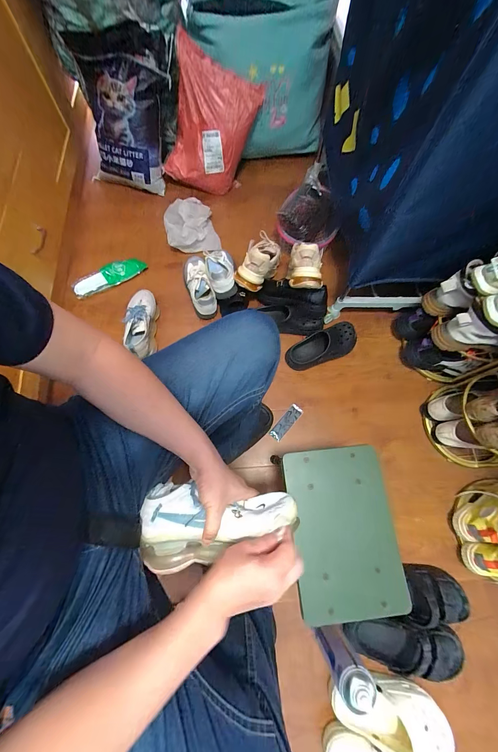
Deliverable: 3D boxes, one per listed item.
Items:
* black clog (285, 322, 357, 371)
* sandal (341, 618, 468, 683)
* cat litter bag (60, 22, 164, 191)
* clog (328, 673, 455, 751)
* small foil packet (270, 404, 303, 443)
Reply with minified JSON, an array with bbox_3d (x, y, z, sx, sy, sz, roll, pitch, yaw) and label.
[{"bbox_3d":[0.251,-0.101,0.918,0.257,0.071,0.099,-21,72,-9],"label":"black clog"},{"bbox_3d":[0.373,0.636,0.654,0.275,0.096,0.108,14,70,3],"label":"sandal"},{"bbox_3d":[-0.446,-0.930,0.993,0.317,0.427,0.131,21,33,8],"label":"cat litter bag"},{"bbox_3d":[0.313,0.747,0.620,0.241,0.083,0.103,15,70,4],"label":"clog"},{"bbox_3d":[0.118,0.147,0.873,0.040,0.009,0.125,39,76,12],"label":"small foil packet"}]

